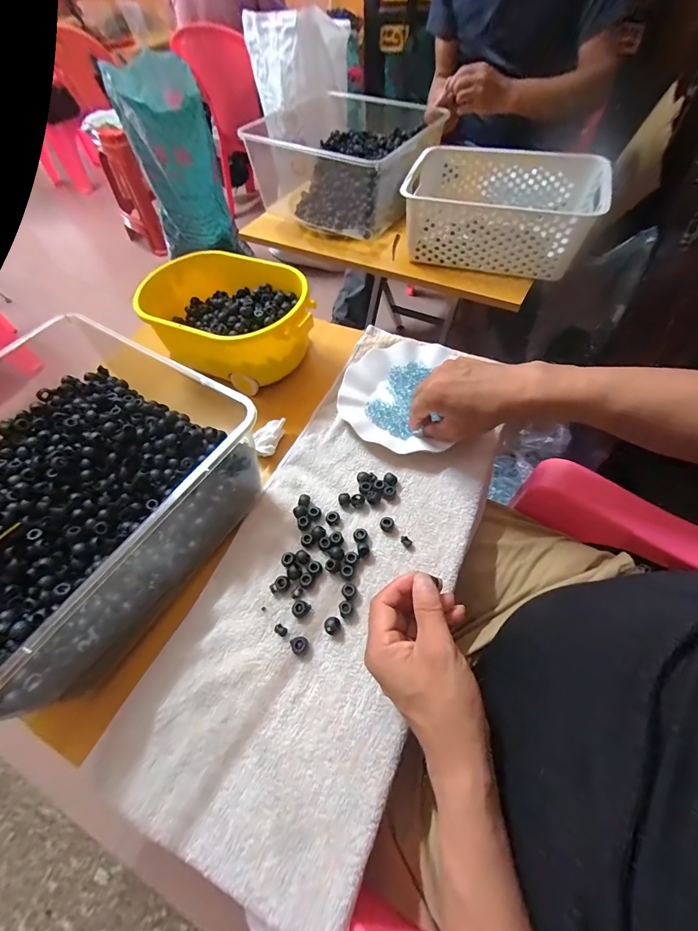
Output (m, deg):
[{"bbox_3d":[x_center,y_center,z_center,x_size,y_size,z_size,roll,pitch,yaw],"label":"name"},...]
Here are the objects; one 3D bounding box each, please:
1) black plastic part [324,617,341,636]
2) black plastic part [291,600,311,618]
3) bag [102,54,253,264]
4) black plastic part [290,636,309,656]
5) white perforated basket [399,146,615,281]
[{"bbox_3d":[-0.016,0.151,0.353,0.015,0.010,0.015,-2,57,3],"label":"black plastic part"},{"bbox_3d":[-0.047,0.139,0.363,0.014,0.009,0.017,36,67,24],"label":"black plastic part"},{"bbox_3d":[-0.562,-0.966,1.259,0.270,0.498,0.310,-23,58,-10],"label":"bag"},{"bbox_3d":[-0.045,0.167,0.346,0.015,0.010,0.014,-2,57,3],"label":"black plastic part"},{"bbox_3d":[0.259,-0.446,0.656,0.299,0.108,0.207,15,60,14],"label":"white perforated basket"}]

